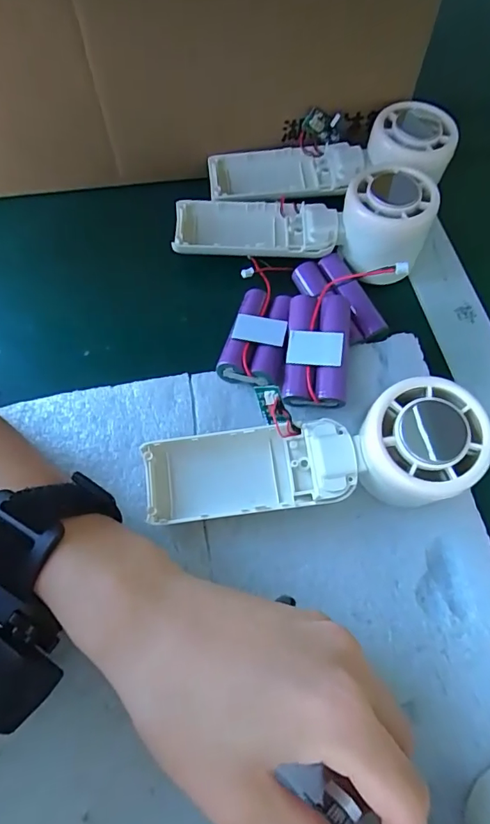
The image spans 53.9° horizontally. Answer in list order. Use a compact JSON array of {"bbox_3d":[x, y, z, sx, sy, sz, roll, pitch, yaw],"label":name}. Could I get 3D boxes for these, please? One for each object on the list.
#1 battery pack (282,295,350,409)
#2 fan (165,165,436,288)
[{"bbox_3d":[0.042,-0.037,0.278,0.034,0.021,0.065,6,65,2],"label":"battery pack"},{"bbox_3d":[0.035,-0.121,0.317,0.163,0.055,0.054,1,65,-1],"label":"fan"}]

